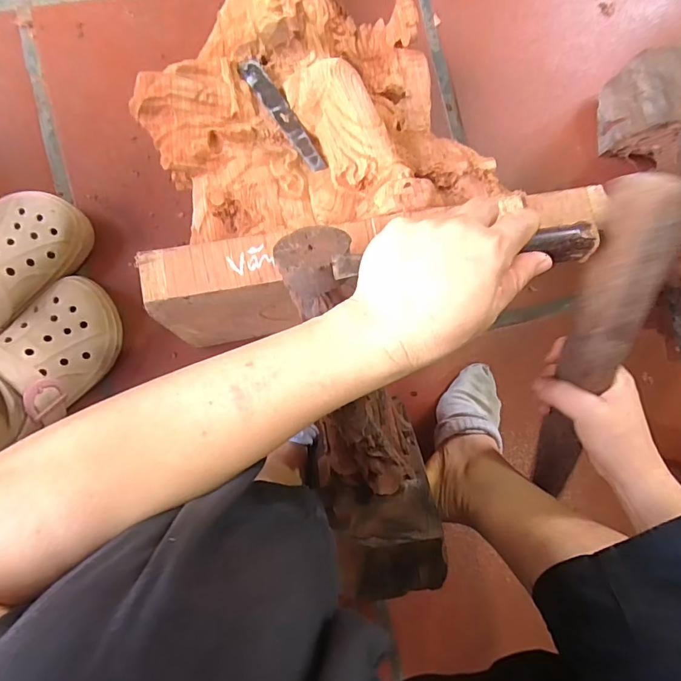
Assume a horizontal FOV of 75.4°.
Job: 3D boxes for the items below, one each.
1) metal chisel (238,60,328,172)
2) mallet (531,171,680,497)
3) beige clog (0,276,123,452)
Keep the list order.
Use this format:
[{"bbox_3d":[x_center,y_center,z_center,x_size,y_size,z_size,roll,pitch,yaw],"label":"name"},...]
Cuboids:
[{"bbox_3d":[-0.055,-0.219,0.427,0.020,0.006,0.141,-31,79,-8],"label":"metal chisel"},{"bbox_3d":[0.206,0.024,0.363,0.041,0.044,0.305,-10,127,-8],"label":"mallet"},{"bbox_3d":[-0.335,0.044,0.465,0.101,0.076,0.236,42,83,-4],"label":"beige clog"}]

